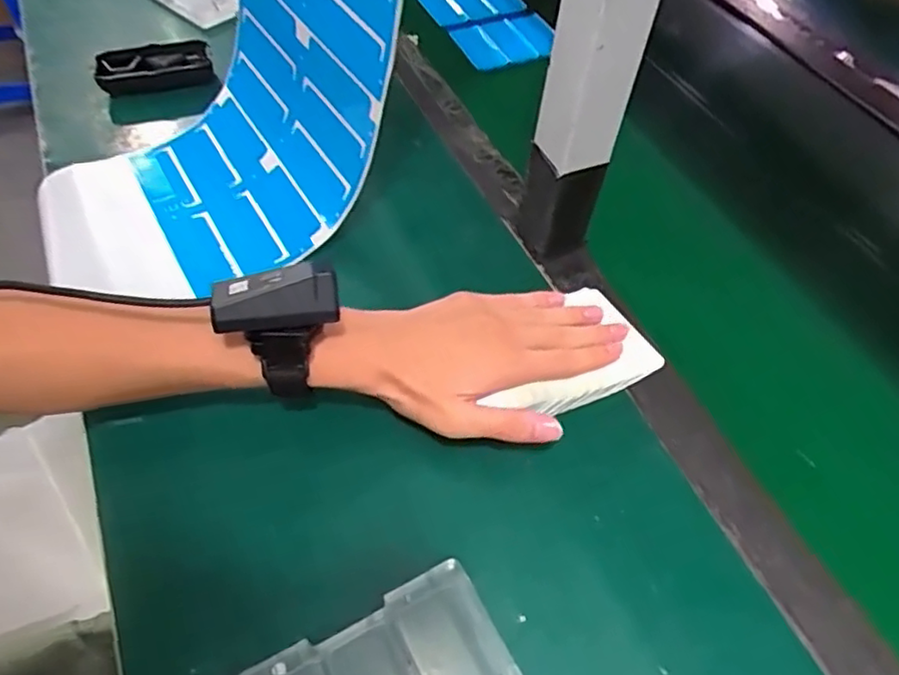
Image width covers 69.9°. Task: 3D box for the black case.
[{"bbox_3d":[-0.271,-0.246,0.594,0.098,0.035,0.033,-22,58,-20],"label":"black case"}]

